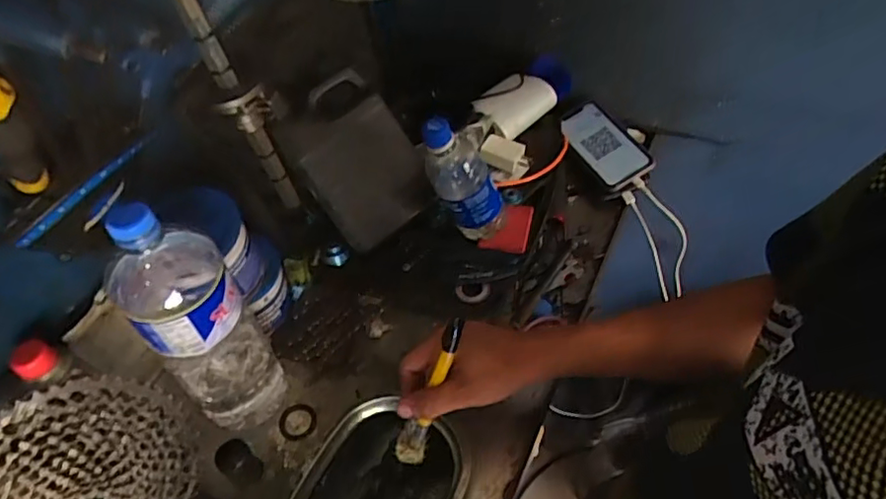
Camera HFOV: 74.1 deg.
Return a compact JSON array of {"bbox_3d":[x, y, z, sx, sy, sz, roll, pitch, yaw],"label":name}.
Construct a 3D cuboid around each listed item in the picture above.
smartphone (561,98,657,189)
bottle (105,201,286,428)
[{"bbox_3d":[0.228,-0.150,0.833,0.081,0.013,0.153,-30,57,-8],"label":"smartphone"},{"bbox_3d":[-0.229,0.067,0.544,0.093,0.306,0.101,-28,57,-18],"label":"bottle"}]

